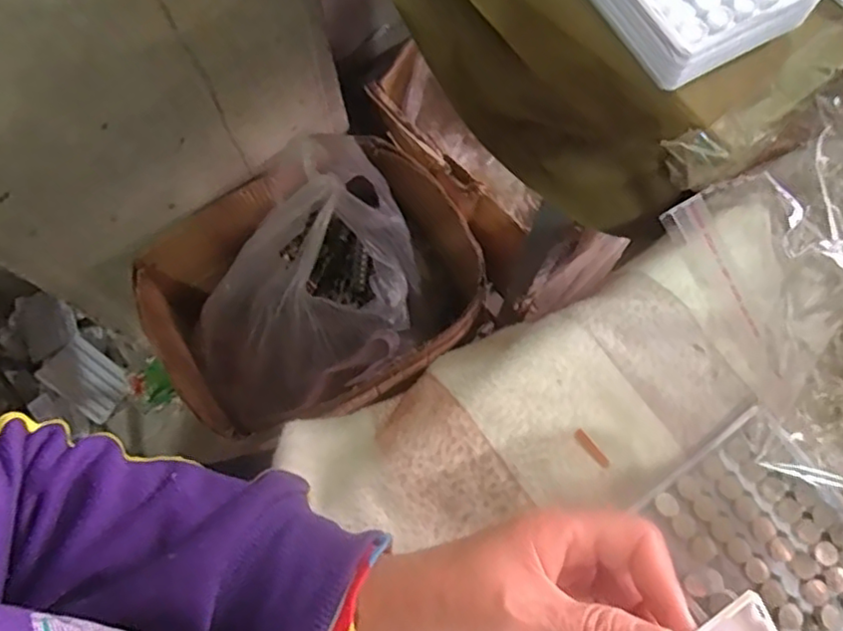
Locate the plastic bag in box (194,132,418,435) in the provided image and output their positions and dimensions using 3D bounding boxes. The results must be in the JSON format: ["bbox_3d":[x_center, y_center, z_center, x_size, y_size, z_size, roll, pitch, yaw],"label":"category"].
[{"bbox_3d":[-0.137,-0.012,0.748,0.309,0.344,0.206,-39,76,-10],"label":"plastic bag in box"}]

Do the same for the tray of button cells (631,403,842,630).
[{"bbox_3d":[0.171,0.117,0.295,0.084,0.010,0.127,-36,76,-9],"label":"tray of button cells"}]

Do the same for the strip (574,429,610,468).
[{"bbox_3d":[0.085,0.067,0.318,0.005,0.004,0.022,-35,60,-9],"label":"strip"}]

